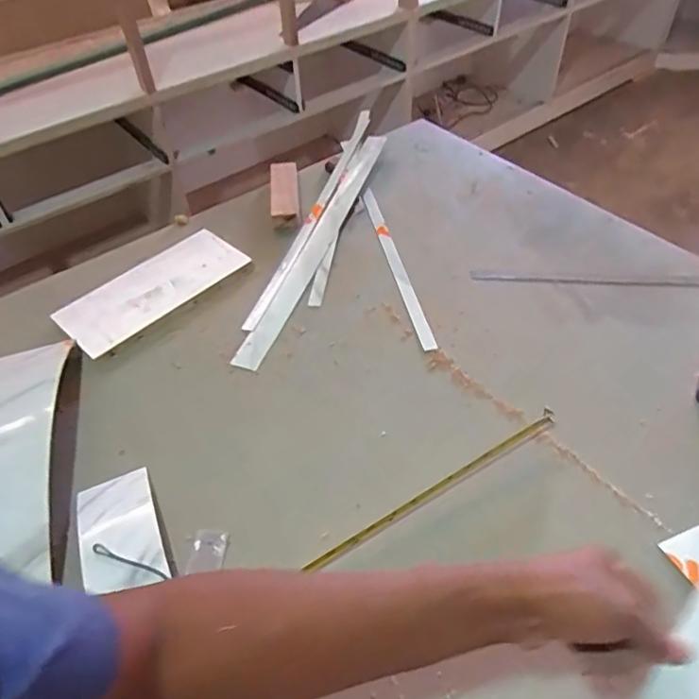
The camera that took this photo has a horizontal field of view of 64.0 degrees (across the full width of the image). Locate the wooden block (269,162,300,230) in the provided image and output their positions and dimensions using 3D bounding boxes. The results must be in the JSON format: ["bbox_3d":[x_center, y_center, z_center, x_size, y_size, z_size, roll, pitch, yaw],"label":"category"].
[{"bbox_3d":[-0.122,-0.289,1.040,0.060,0.041,0.178,-6,46,-2],"label":"wooden block"}]

